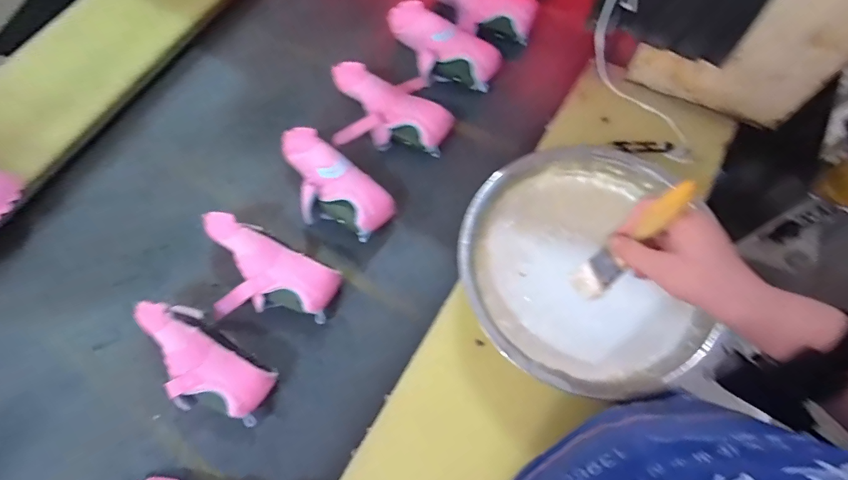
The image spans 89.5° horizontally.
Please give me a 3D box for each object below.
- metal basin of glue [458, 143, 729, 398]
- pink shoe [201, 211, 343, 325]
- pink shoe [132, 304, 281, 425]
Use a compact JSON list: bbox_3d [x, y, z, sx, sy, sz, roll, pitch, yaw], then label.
[{"bbox_3d":[0.210,0.046,0.608,0.307,0.119,0.324,1,67,-2],"label":"metal basin of glue"},{"bbox_3d":[-0.261,0.058,0.685,0.244,0.071,0.155,22,68,7],"label":"pink shoe"},{"bbox_3d":[-0.339,0.187,0.640,0.235,0.075,0.121,33,70,11],"label":"pink shoe"}]

